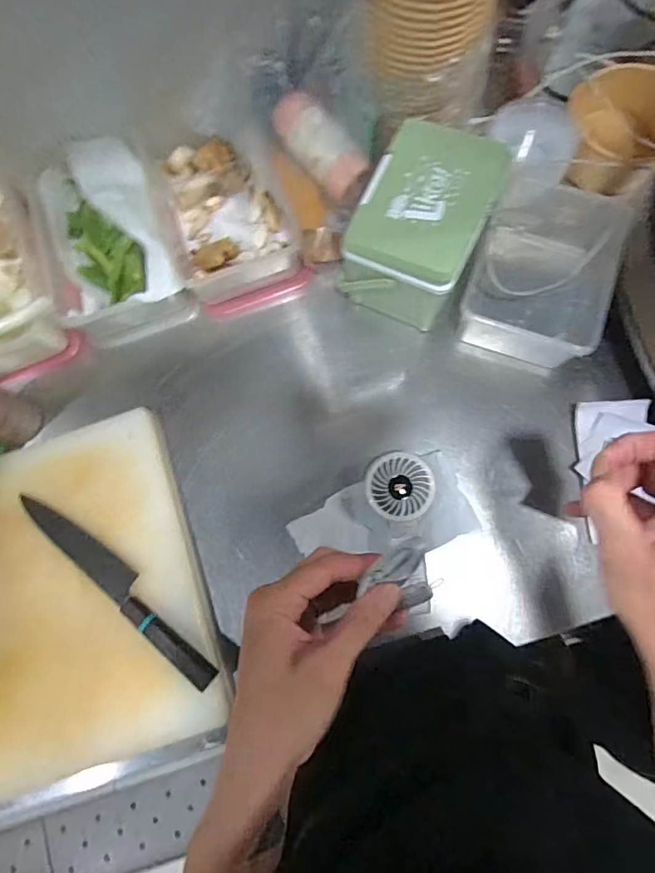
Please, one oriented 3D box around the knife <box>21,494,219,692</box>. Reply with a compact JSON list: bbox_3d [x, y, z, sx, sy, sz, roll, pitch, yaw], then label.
[{"bbox_3d":[-0.254,0.178,0.591,0.318,0.025,0.042,40,83,5],"label":"knife"}]

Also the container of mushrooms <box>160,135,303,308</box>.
[{"bbox_3d":[-0.134,-0.303,0.662,0.157,0.048,0.222,-13,82,-3],"label":"container of mushrooms"}]

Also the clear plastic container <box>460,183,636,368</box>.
[{"bbox_3d":[0.268,-0.212,0.617,0.154,0.113,0.222,21,81,5],"label":"clear plastic container"}]

